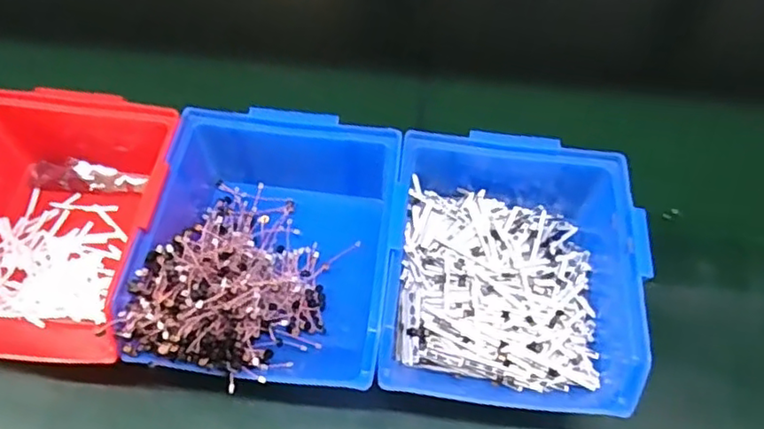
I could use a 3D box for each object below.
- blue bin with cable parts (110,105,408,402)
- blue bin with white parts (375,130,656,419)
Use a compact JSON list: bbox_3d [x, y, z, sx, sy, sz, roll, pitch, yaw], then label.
[{"bbox_3d":[-0.058,0.021,0.333,0.119,0.076,0.145,7,56,2],"label":"blue bin with cable parts"},{"bbox_3d":[0.068,0.029,0.339,0.125,0.075,0.146,7,56,2],"label":"blue bin with white parts"}]

